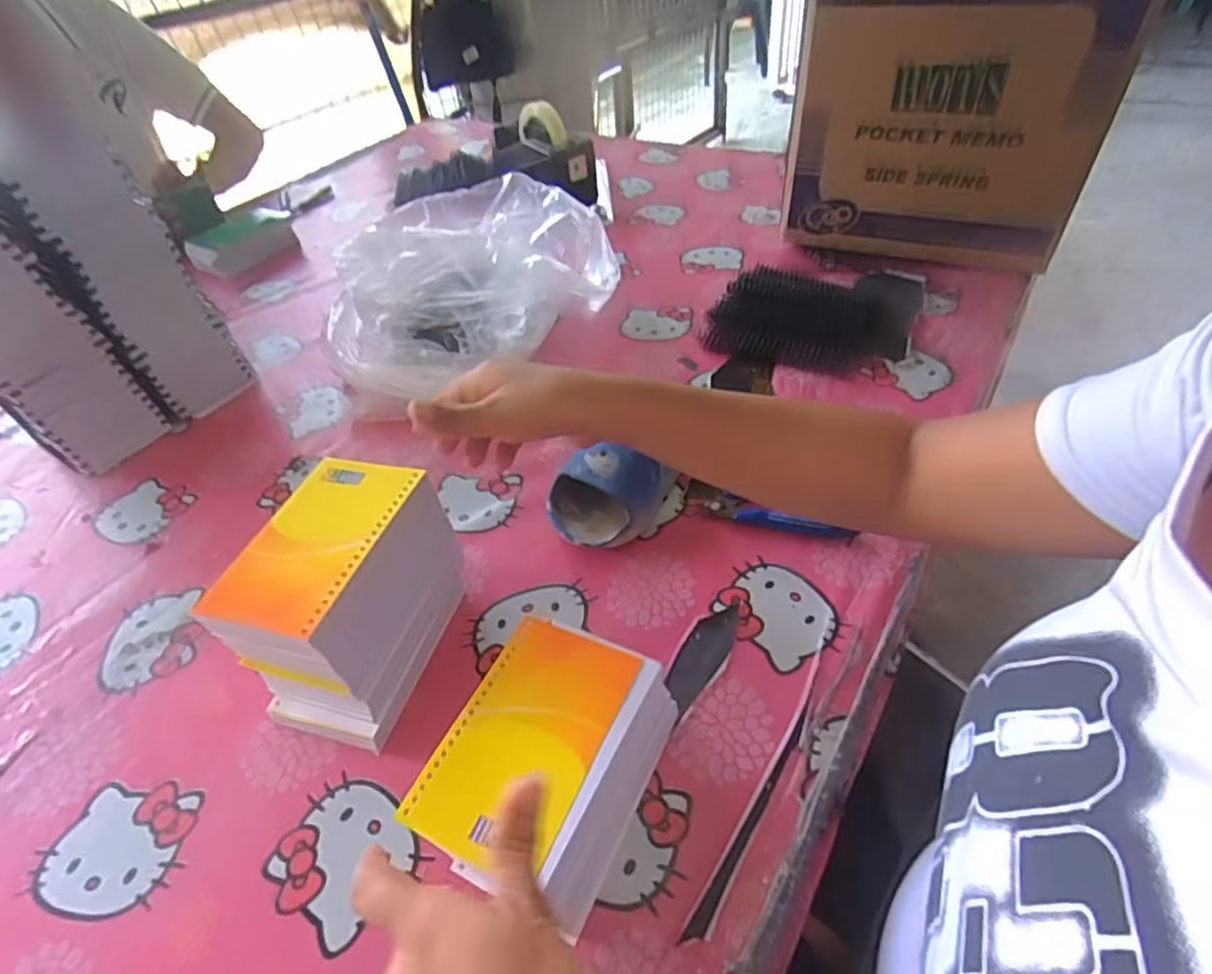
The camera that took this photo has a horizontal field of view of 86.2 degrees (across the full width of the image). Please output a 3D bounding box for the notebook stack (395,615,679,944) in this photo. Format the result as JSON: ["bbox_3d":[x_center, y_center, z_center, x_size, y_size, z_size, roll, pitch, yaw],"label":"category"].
[{"bbox_3d":[-0.032,0.154,0.363,0.099,0.055,0.136,17,49,23],"label":"notebook stack"}]

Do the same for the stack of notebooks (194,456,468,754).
[{"bbox_3d":[-0.163,0.073,0.424,0.084,0.119,0.136,8,46,15],"label":"stack of notebooks"}]

